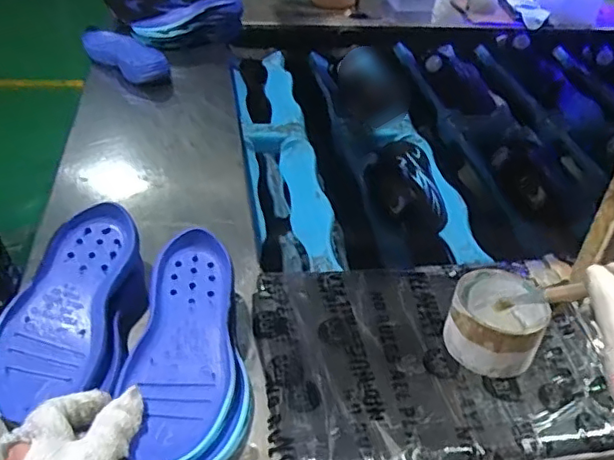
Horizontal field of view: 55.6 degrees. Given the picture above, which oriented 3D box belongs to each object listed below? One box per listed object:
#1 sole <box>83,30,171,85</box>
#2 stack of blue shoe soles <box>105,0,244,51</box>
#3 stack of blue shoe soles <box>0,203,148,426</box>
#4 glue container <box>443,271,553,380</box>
[{"bbox_3d":[-0.309,-0.293,0.993,0.203,0.045,0.074,31,45,31],"label":"sole"},{"bbox_3d":[-0.253,-0.423,1.122,0.231,0.101,0.240,-10,39,-18],"label":"stack of blue shoe soles"},{"bbox_3d":[-0.195,0.073,0.505,0.088,0.063,0.198,8,47,5],"label":"stack of blue shoe soles"},{"bbox_3d":[0.172,0.085,0.534,0.080,0.056,0.084,18,39,18],"label":"glue container"}]

